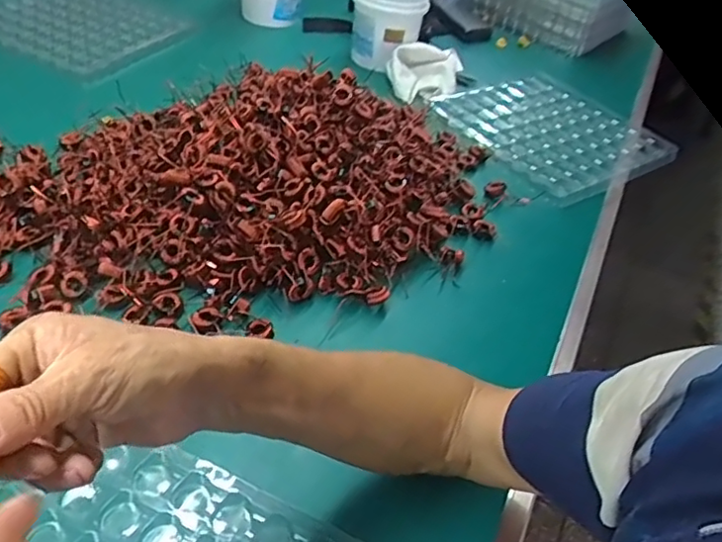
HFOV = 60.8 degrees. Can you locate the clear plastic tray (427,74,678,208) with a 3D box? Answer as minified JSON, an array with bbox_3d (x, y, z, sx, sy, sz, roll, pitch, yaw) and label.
[{"bbox_3d":[0.307,-0.232,0.982,0.352,0.022,0.291,-21,48,-34],"label":"clear plastic tray"}]

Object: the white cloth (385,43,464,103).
[{"bbox_3d":[0.104,-0.333,1.012,0.114,0.048,0.138,14,42,4],"label":"white cloth"}]

